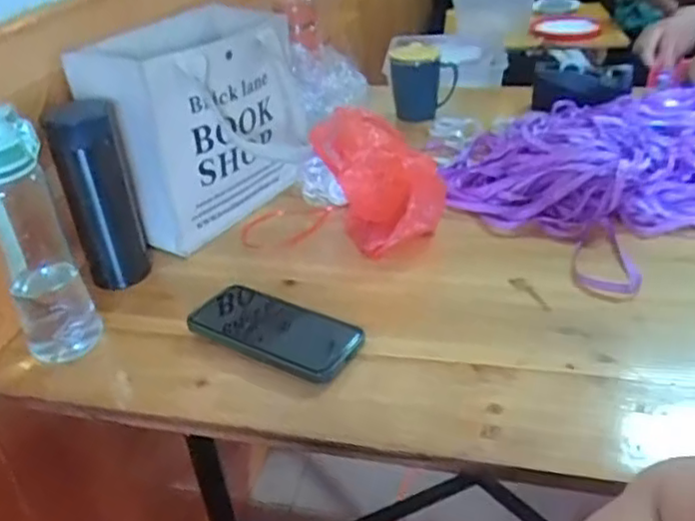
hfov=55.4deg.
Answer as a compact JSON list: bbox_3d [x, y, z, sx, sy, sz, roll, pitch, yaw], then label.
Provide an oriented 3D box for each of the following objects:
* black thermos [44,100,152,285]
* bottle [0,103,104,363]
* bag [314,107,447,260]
[{"bbox_3d":[-0.263,-0.070,0.708,0.071,0.192,0.063,-16,35,-16],"label":"black thermos"},{"bbox_3d":[-0.284,-0.019,0.594,0.067,0.230,0.054,-18,35,-19],"label":"bottle"},{"bbox_3d":[0.037,-0.092,0.753,0.092,0.135,0.136,-27,39,-30],"label":"bag"}]

